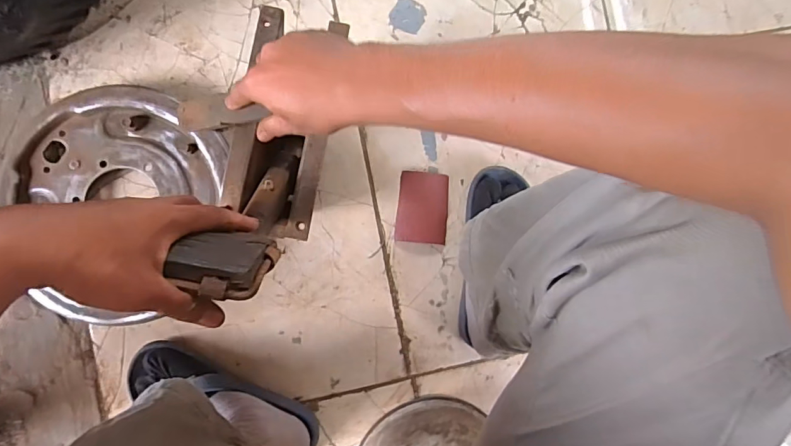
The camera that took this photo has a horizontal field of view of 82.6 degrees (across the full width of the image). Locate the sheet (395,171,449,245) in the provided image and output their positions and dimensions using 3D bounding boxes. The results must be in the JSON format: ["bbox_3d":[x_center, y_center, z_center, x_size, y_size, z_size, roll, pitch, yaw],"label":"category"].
[{"bbox_3d":[0.040,-0.022,0.642,0.072,0.006,0.099,5,88,-6],"label":"sheet"}]

